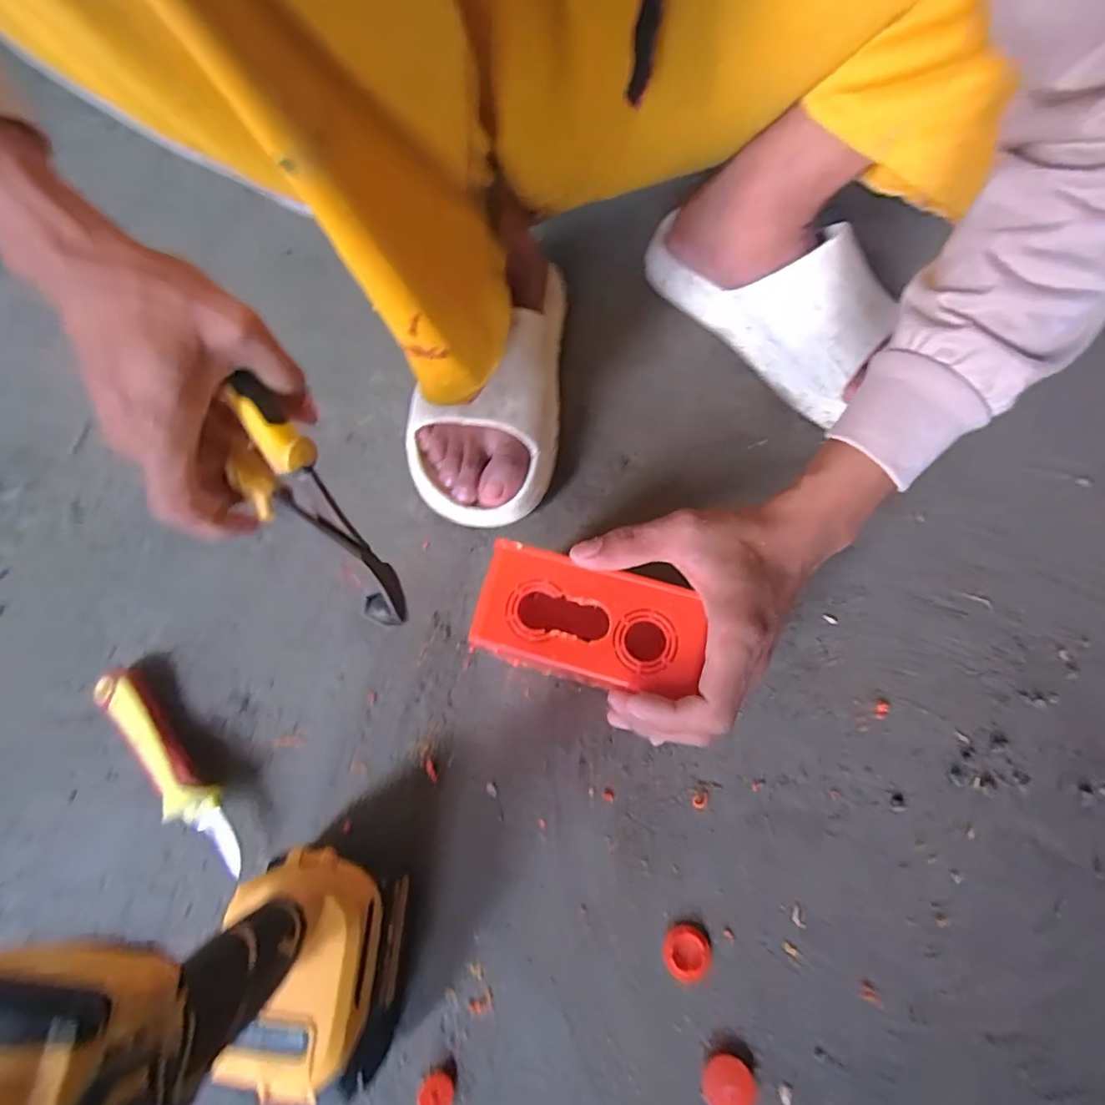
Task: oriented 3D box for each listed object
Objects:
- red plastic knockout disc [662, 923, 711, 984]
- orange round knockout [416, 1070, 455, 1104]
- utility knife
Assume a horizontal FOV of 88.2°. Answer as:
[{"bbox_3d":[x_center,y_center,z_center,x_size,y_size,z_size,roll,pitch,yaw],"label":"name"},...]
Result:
[{"bbox_3d":[0.078,0.234,0.333,0.026,0.004,0.027,-1,67,3],"label":"red plastic knockout disc"},{"bbox_3d":[-0.065,0.302,0.316,0.019,0.009,0.021,13,69,8],"label":"orange round knockout"},{"bbox_3d":[-0.252,0.141,0.377,0.164,0.020,0.032,41,75,17],"label":"utility knife"}]

